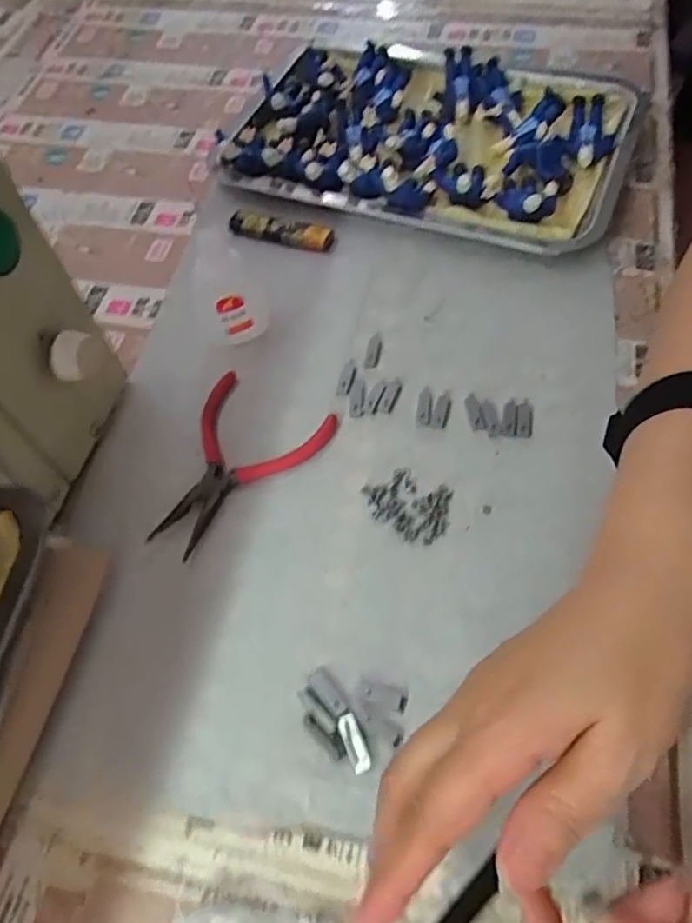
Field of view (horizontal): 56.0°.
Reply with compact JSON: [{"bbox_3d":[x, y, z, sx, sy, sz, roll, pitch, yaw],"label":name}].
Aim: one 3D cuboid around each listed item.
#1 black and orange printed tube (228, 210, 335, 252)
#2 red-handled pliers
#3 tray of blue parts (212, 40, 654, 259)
[{"bbox_3d":[-0.050,-0.173,0.489,0.084,0.014,0.017,17,60,14],"label":"black and orange printed tube"},{"bbox_3d":[-0.065,0.003,0.381,0.082,0.008,0.116,21,61,16],"label":"red-handled pliers"},{"bbox_3d":[0.065,-0.270,0.522,0.303,0.035,0.225,20,61,15],"label":"tray of blue parts"}]

